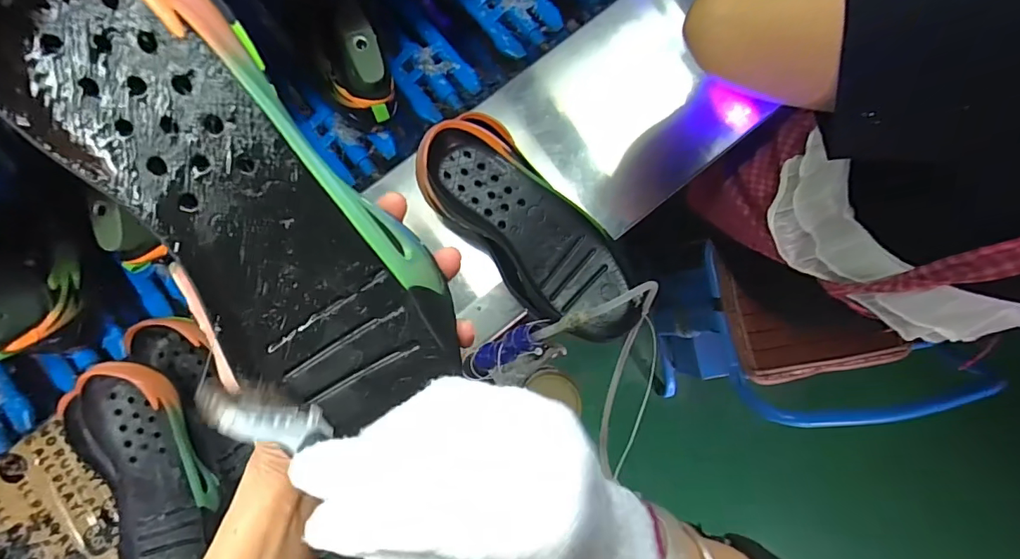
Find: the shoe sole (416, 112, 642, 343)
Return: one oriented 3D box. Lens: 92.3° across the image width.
[{"bbox_3d":[0.022,-0.049,0.494,0.111,0.059,0.265,-45,86,-1],"label":"shoe sole"}]

